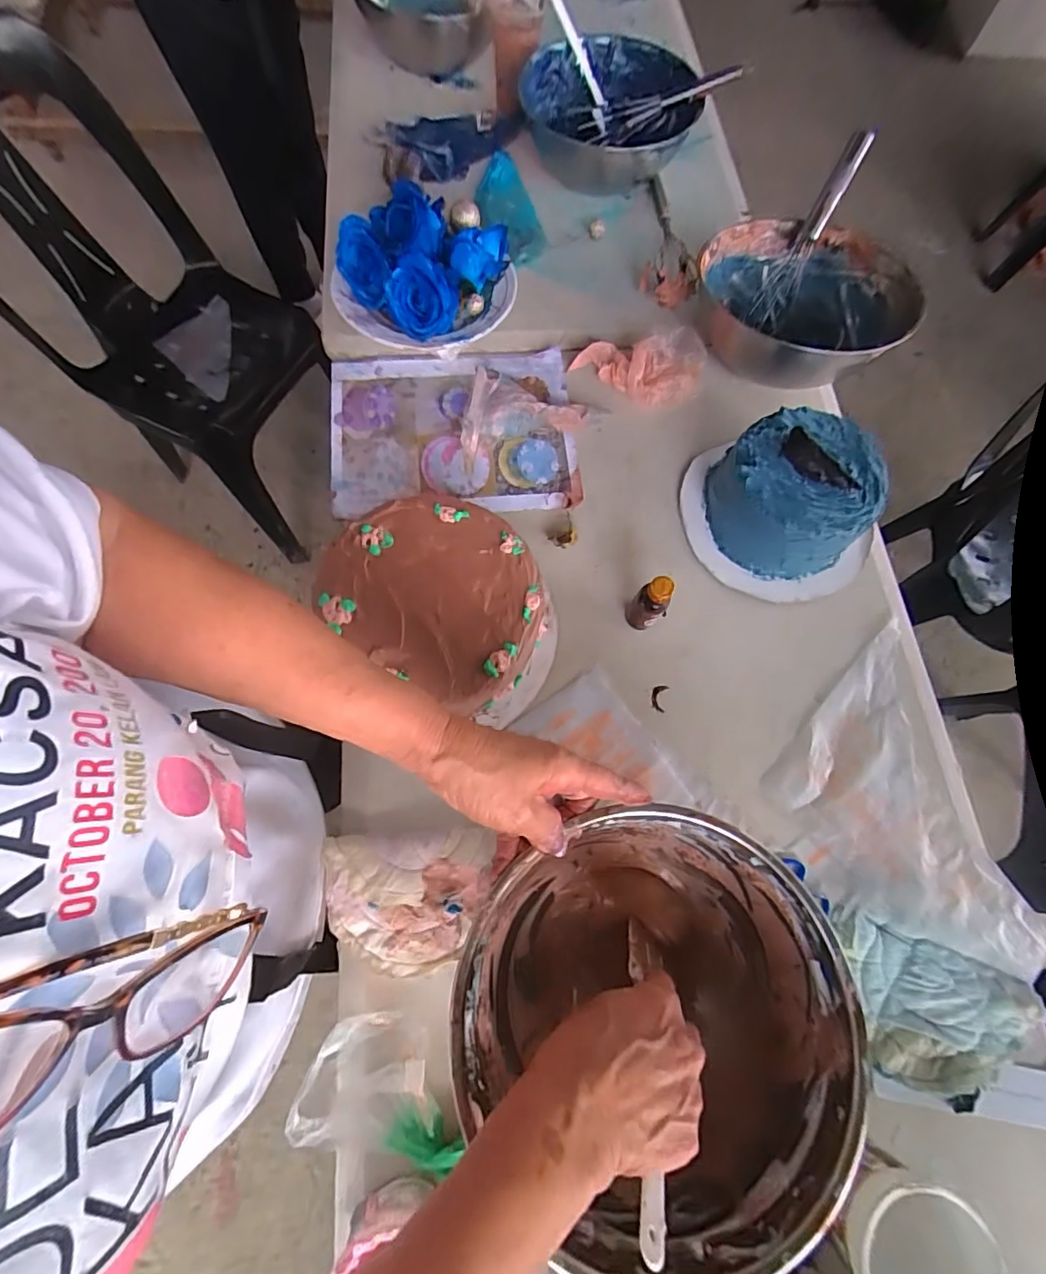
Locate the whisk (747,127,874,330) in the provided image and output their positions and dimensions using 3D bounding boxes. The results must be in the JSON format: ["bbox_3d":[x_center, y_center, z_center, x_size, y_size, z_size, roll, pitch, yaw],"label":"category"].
[{"bbox_3d":[0.337,-0.475,0.625,0.048,0.205,0.066,33,33,8],"label":"whisk"}]

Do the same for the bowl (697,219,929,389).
[{"bbox_3d":[0.319,-0.394,0.623,0.224,0.098,0.223,1,72,-2],"label":"bowl"}]

